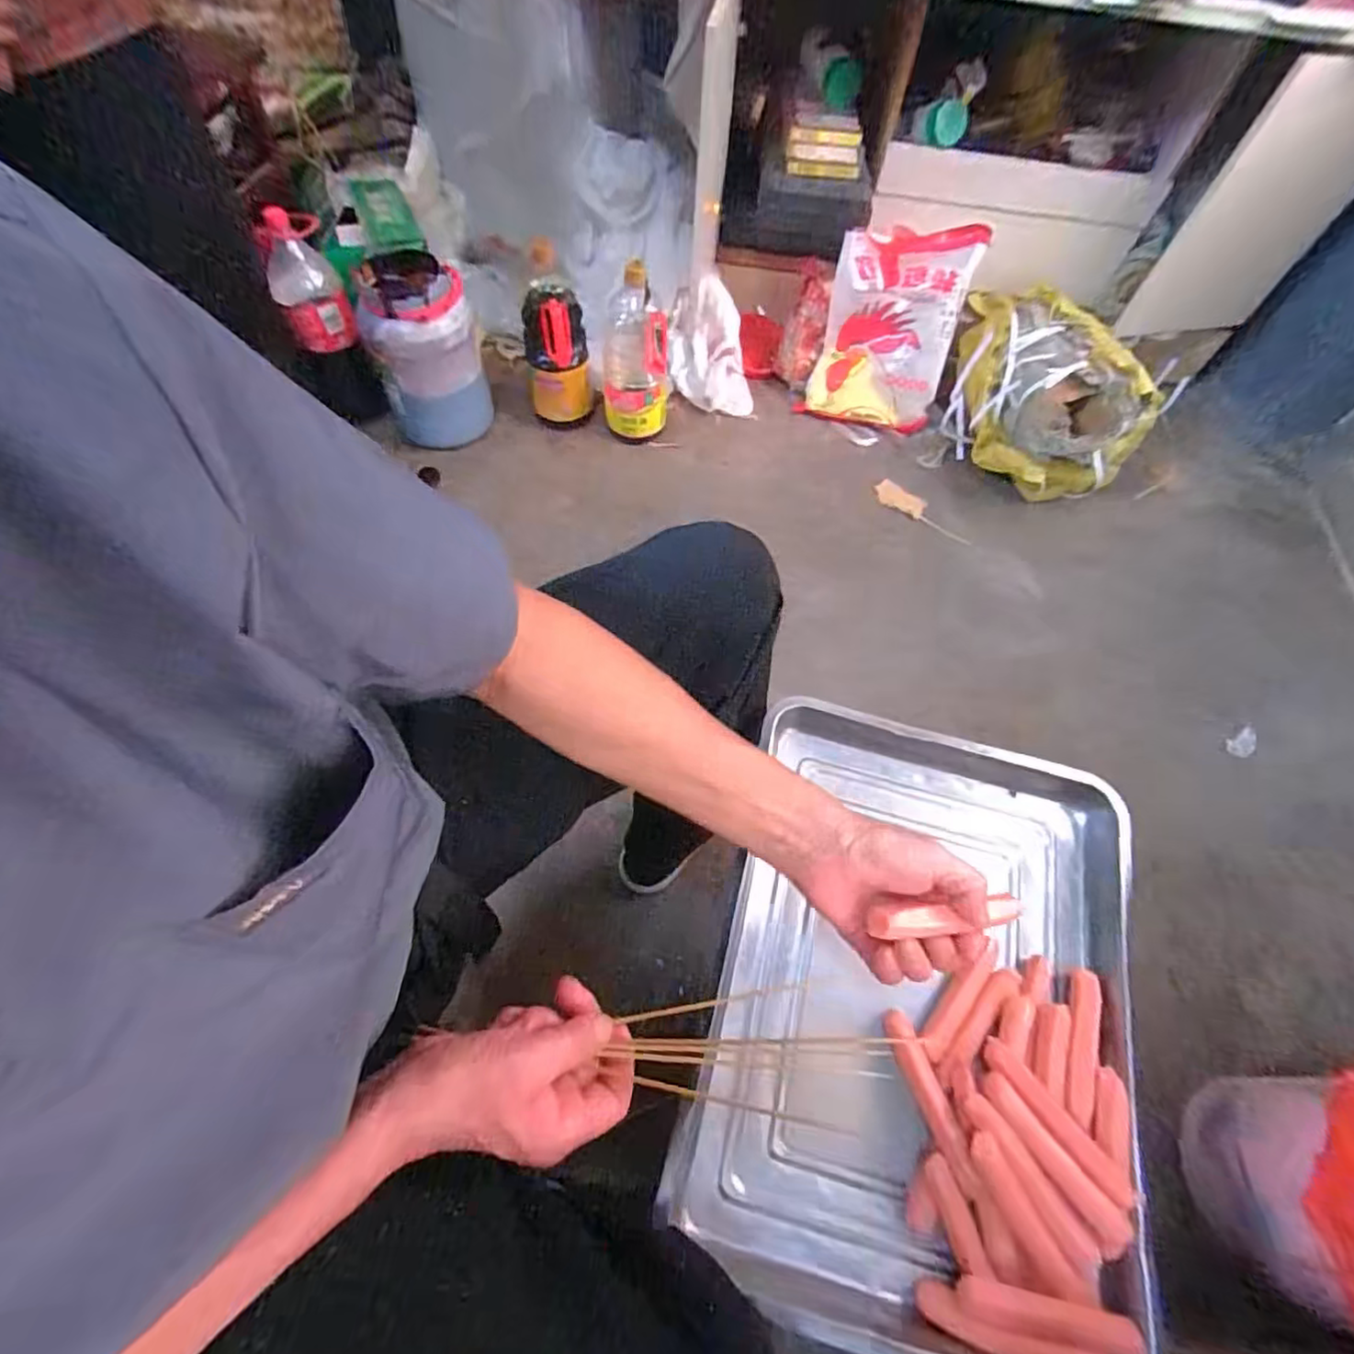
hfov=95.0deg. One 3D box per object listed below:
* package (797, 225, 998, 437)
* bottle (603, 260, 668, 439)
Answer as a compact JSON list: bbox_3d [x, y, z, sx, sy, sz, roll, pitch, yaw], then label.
[{"bbox_3d":[0.371,-0.614,1.105,0.225,0.311,0.059,23,36,19],"label":"package"},{"bbox_3d":[-0.071,-0.535,1.046,0.105,0.279,0.094,-3,62,-6],"label":"bottle"}]

